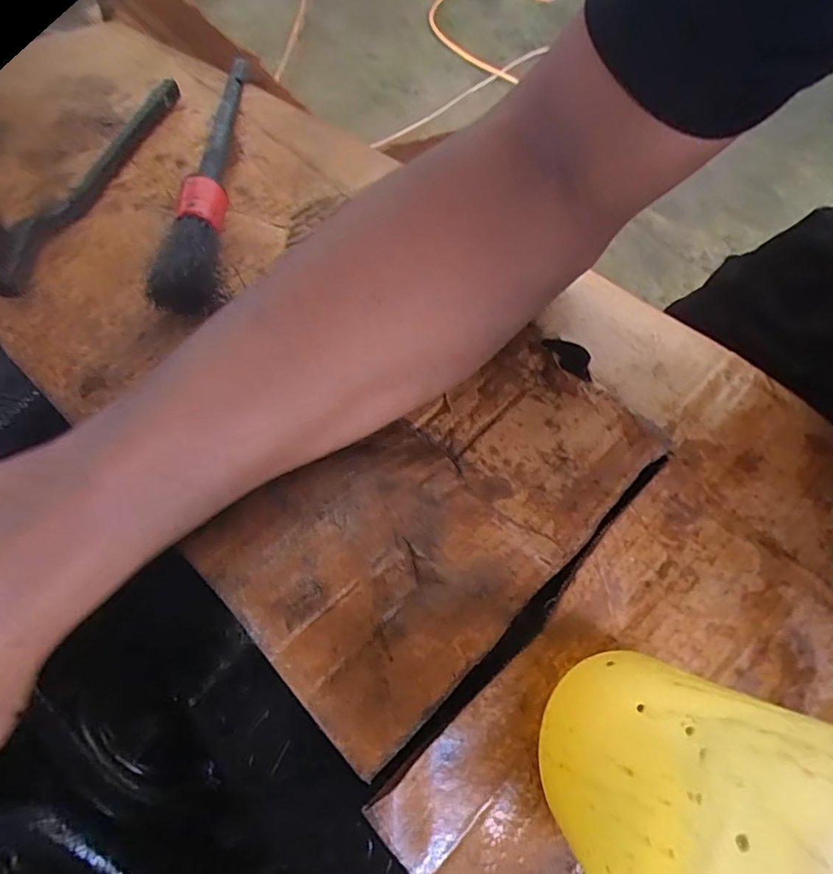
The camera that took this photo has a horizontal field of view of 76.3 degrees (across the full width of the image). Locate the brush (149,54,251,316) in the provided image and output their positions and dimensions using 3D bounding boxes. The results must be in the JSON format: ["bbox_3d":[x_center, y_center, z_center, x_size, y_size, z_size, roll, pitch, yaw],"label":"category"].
[{"bbox_3d":[-0.118,-0.157,0.307,0.028,0.025,0.210,-5,58,0],"label":"brush"}]

